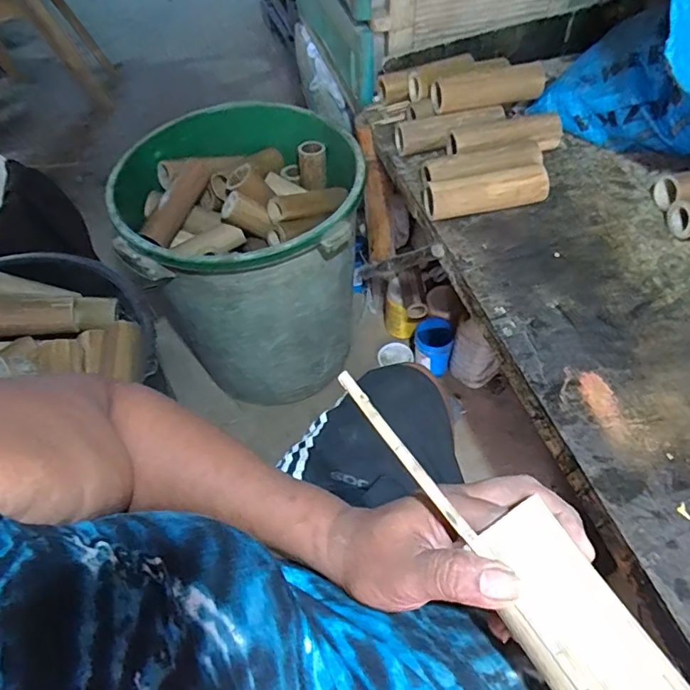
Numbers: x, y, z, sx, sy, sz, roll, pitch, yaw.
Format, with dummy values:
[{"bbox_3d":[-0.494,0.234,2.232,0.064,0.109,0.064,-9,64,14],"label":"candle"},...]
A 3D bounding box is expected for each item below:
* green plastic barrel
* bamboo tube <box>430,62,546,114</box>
[{"bbox_3d":[-0.195,-0.179,1.131,0.449,0.497,0.479,-3,53,-1],"label":"green plastic barrel"},{"bbox_3d":[0.245,-0.437,0.875,0.196,0.049,0.045,-9,54,-5],"label":"bamboo tube"}]

